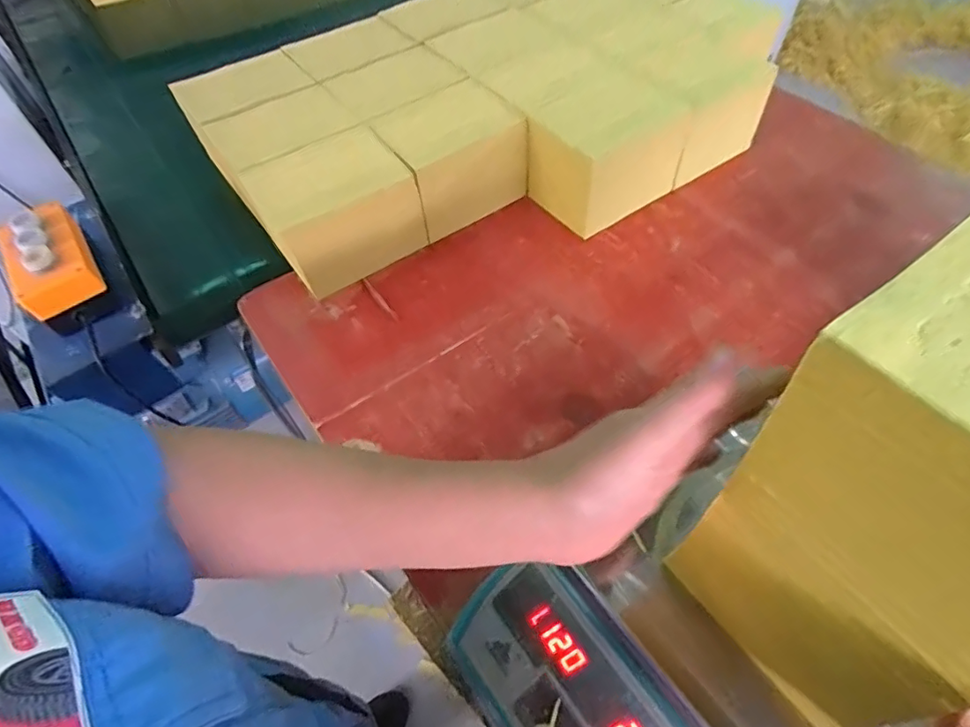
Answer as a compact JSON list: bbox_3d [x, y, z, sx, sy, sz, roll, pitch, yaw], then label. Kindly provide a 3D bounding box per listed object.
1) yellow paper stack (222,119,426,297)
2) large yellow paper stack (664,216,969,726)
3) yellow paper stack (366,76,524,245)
[{"bbox_3d":[-0.178,-0.176,0.645,0.170,0.121,0.127,-33,59,-20],"label":"yellow paper stack"},{"bbox_3d":[0.210,0.051,0.255,0.160,0.217,0.113,-32,59,-20],"label":"large yellow paper stack"},{"bbox_3d":[-0.043,-0.263,0.702,0.163,0.114,0.124,-31,59,-19],"label":"yellow paper stack"}]

